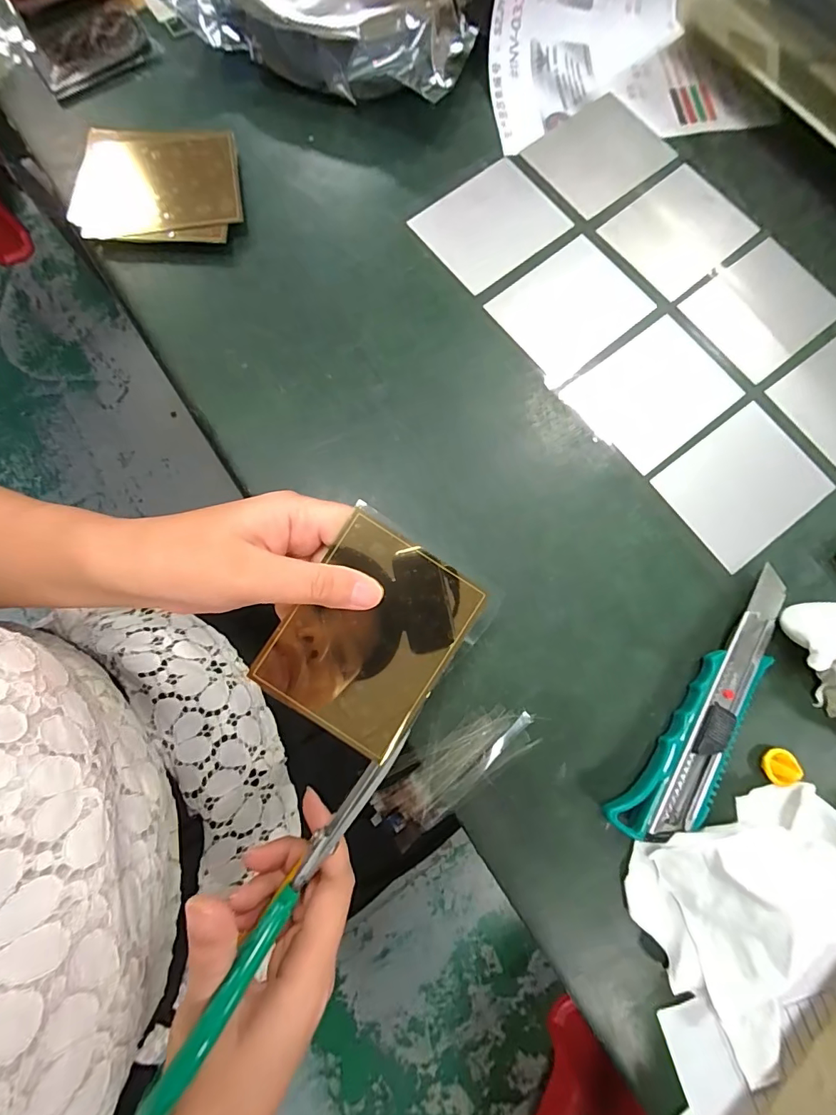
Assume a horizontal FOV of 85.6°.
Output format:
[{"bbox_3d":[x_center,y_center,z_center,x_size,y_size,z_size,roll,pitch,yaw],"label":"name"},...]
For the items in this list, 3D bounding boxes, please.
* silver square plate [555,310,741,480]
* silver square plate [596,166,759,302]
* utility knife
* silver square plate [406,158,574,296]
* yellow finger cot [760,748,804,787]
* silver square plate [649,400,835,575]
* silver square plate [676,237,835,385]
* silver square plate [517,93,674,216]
[{"bbox_3d":[0.162,-0.112,0.311,0.114,0.008,0.079,-37,84,-12],"label":"silver square plate"},{"bbox_3d":[0.197,-0.247,0.342,0.094,0.004,0.079,-40,82,-8],"label":"silver square plate"},{"bbox_3d":[0.176,0.089,0.266,0.042,0.019,0.176,40,81,7],"label":"utility knife"},{"bbox_3d":[0.055,-0.250,0.340,0.100,0.006,0.079,-37,82,-8],"label":"silver square plate"},{"bbox_3d":[0.213,0.123,0.265,0.016,0.012,0.020,12,79,1],"label":"yellow finger cot"},{"bbox_3d":[0.218,-0.049,0.303,0.098,0.004,0.078,-36,81,-7],"label":"silver square plate"},{"bbox_3d":[0.253,-0.183,0.332,0.096,0.005,0.079,-37,82,-8],"label":"silver square plate"},{"bbox_3d":[0.142,-0.317,0.356,0.096,0.006,0.081,-39,82,-8],"label":"silver square plate"}]

